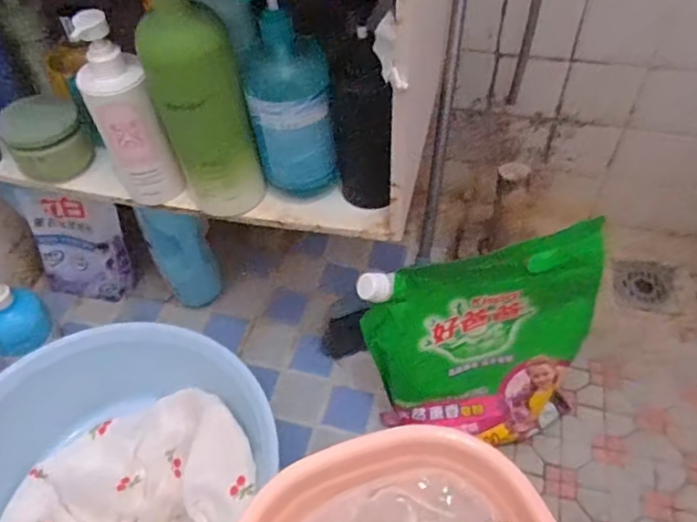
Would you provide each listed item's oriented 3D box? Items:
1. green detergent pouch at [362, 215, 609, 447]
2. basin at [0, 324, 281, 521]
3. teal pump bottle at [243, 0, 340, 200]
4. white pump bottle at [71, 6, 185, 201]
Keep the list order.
[{"bbox_3d":[0.162,0.119,0.685,0.281,0.287,0.105,-6,50,-1],"label":"green detergent pouch"},{"bbox_3d":[-0.297,0.268,0.674,0.328,0.148,0.353,-2,50,2],"label":"basin"},{"bbox_3d":[-0.059,-0.157,0.553,0.080,0.213,0.070,-17,52,-10],"label":"teal pump bottle"},{"bbox_3d":[-0.217,-0.136,0.556,0.060,0.194,0.058,-24,53,-15],"label":"white pump bottle"}]

